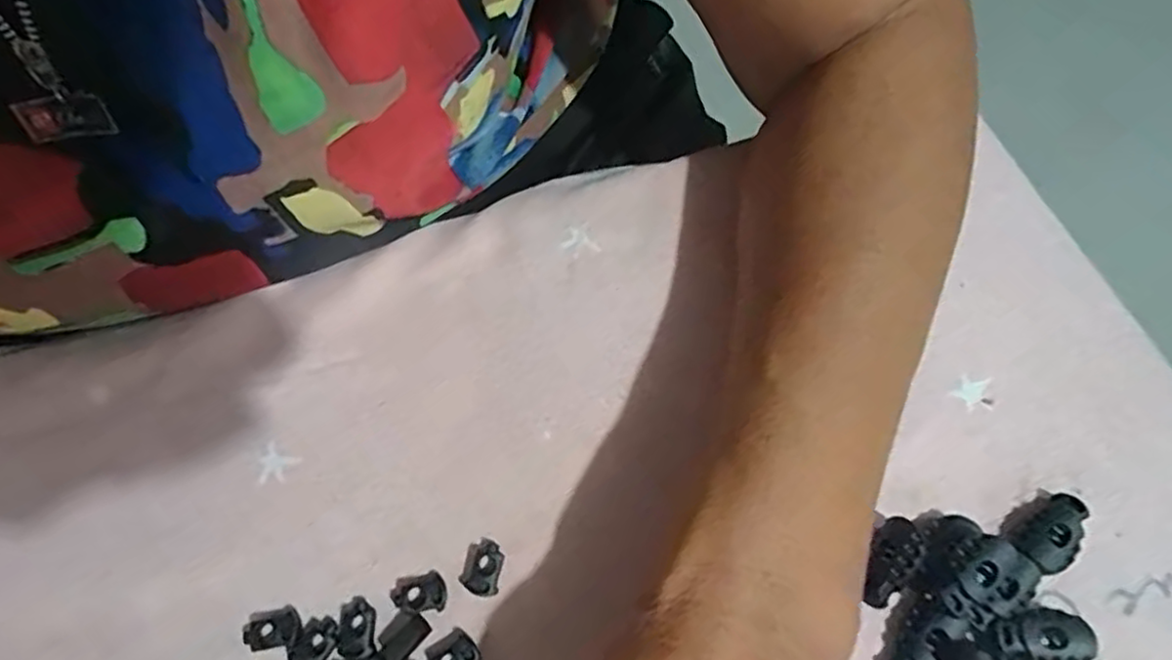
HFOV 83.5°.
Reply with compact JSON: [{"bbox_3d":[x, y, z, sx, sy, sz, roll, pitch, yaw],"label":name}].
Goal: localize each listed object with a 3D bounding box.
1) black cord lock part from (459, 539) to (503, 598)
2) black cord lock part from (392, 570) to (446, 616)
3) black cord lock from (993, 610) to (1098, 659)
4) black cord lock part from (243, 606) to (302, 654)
[{"bbox_3d":[-0.033,0.076,0.210,0.012,0.005,0.017,5,65,2],"label":"black cord lock part"},{"bbox_3d":[-0.053,0.083,0.207,0.017,0.004,0.012,-13,66,-7],"label":"black cord lock part"},{"bbox_3d":[0.140,0.095,0.202,0.028,0.008,0.016,-4,65,-3],"label":"black cord lock"},{"bbox_3d":[-0.097,0.092,0.203,0.016,0.004,0.011,-12,66,-6],"label":"black cord lock part"}]

